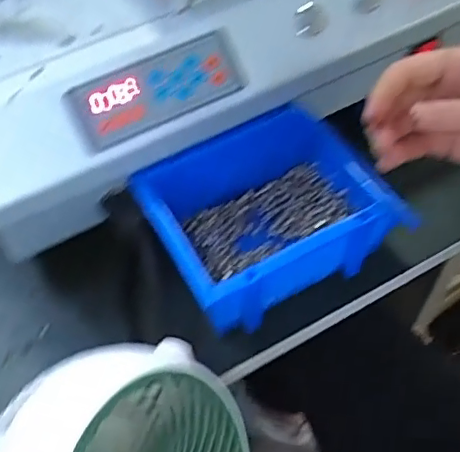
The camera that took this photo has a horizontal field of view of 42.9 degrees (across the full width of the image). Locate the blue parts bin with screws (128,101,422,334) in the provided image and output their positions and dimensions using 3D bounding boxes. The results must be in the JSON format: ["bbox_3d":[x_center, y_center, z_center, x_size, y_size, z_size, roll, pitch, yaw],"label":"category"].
[{"bbox_3d":[0.033,-0.012,0.435,0.177,0.084,0.122,-27,58,-14],"label":"blue parts bin with screws"}]

